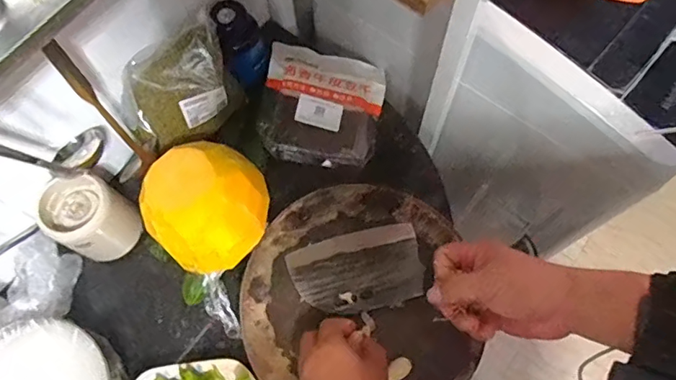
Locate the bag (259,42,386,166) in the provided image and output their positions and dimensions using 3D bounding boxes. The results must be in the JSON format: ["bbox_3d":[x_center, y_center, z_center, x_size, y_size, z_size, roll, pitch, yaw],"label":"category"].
[{"bbox_3d":[-0.024,-0.115,0.717,0.157,0.055,0.178,12,68,-11],"label":"bag"}]

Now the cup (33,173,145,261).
[{"bbox_3d":[-0.294,0.029,0.603,0.087,0.088,0.079,34,74,13],"label":"cup"}]

